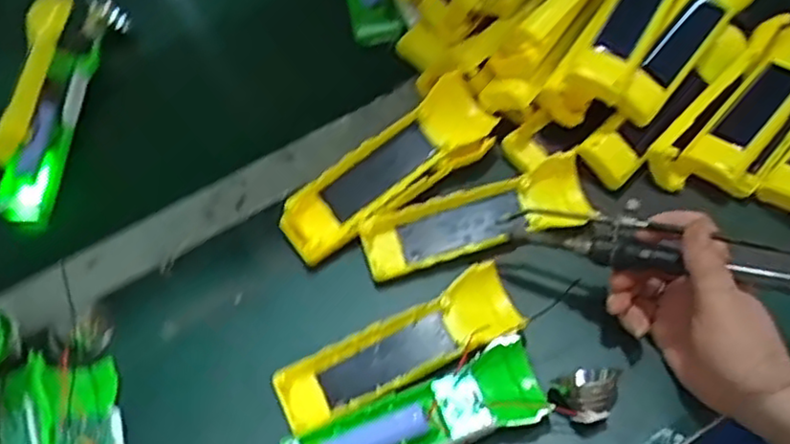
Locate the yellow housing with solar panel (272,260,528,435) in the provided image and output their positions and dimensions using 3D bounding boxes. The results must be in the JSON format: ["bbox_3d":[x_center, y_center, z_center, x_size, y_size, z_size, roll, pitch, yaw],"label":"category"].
[{"bbox_3d":[0.005,0.082,0.458,0.165,0.024,0.047,-26,61,-11],"label":"yellow housing with solar panel"}]

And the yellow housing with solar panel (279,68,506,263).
[{"bbox_3d":[-0.002,-0.037,0.520,0.177,0.052,0.053,-34,64,-14],"label":"yellow housing with solar panel"}]

